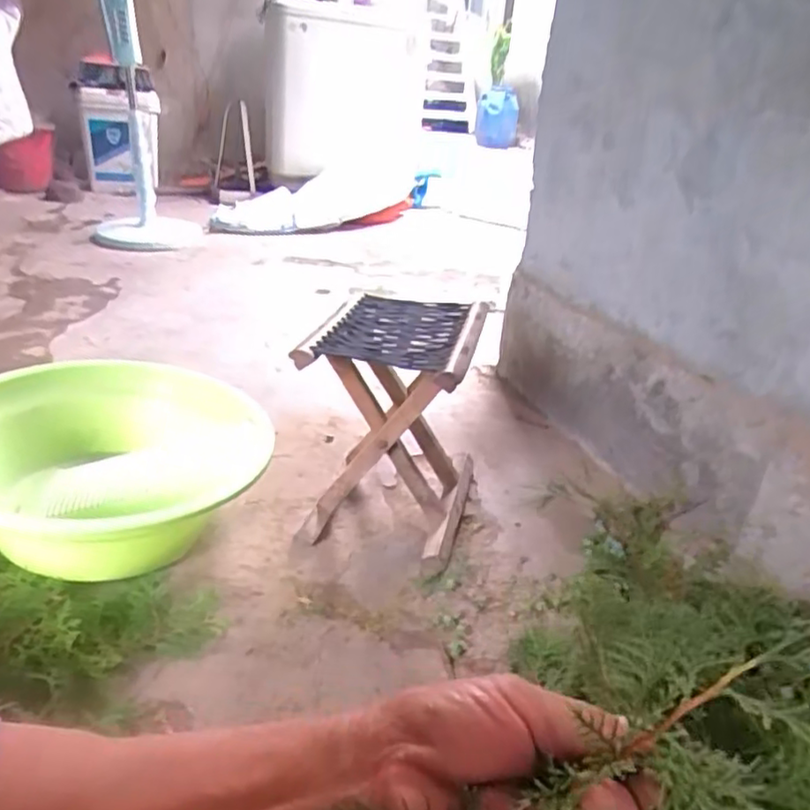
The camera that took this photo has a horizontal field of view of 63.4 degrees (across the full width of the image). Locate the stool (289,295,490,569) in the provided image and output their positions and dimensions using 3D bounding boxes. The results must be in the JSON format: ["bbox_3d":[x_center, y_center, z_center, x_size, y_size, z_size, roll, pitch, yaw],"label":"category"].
[{"bbox_3d":[-0.011,0.027,1.062,0.247,0.339,0.290,14,28,15],"label":"stool"}]

